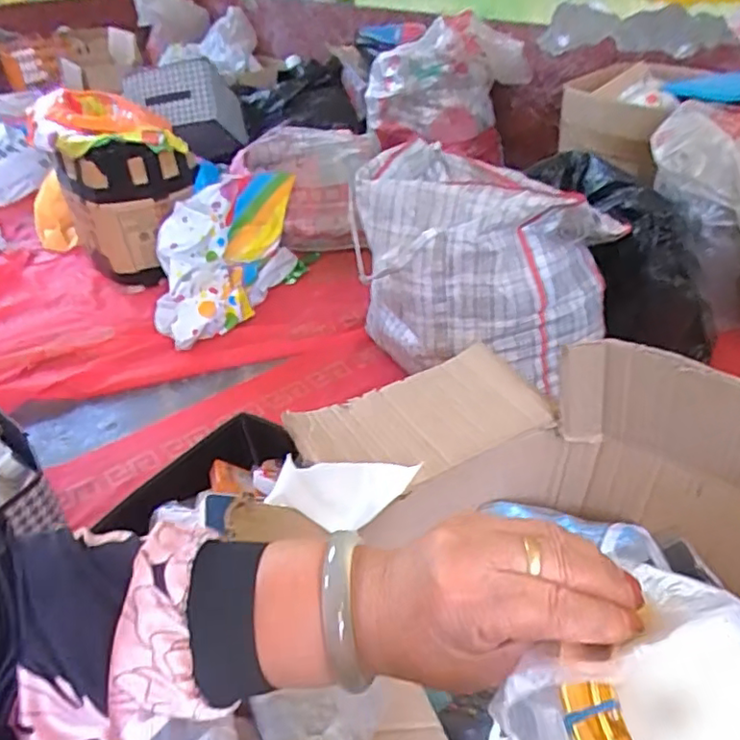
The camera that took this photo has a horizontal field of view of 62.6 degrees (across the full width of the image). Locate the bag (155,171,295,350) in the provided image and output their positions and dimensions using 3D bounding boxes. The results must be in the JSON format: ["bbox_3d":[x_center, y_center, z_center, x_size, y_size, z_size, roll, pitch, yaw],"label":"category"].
[{"bbox_3d":[-0.417,-0.310,1.643,0.337,0.222,0.620,4,38,10],"label":"bag"}]

